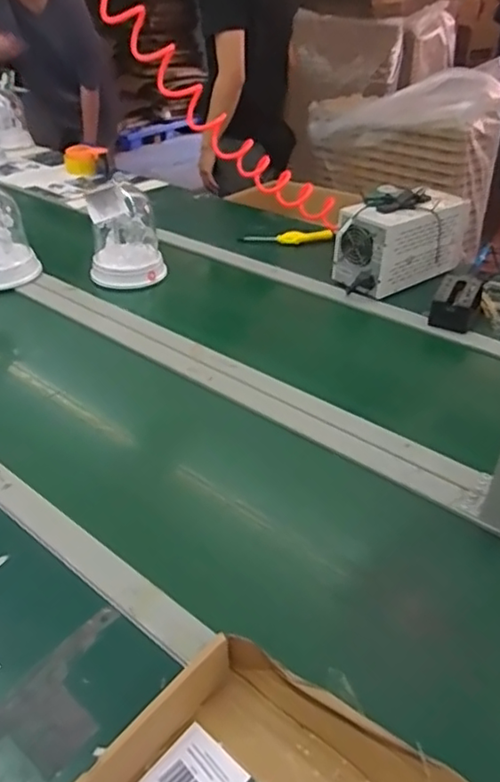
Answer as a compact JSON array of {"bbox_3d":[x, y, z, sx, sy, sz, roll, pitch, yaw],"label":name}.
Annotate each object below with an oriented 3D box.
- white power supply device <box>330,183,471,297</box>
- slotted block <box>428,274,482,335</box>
[{"bbox_3d":[0.311,-0.315,1.203,0.273,0.168,0.122,-21,41,-27],"label":"white power supply device"},{"bbox_3d":[0.373,-0.161,1.068,0.073,0.073,0.087,17,39,21],"label":"slotted block"}]

